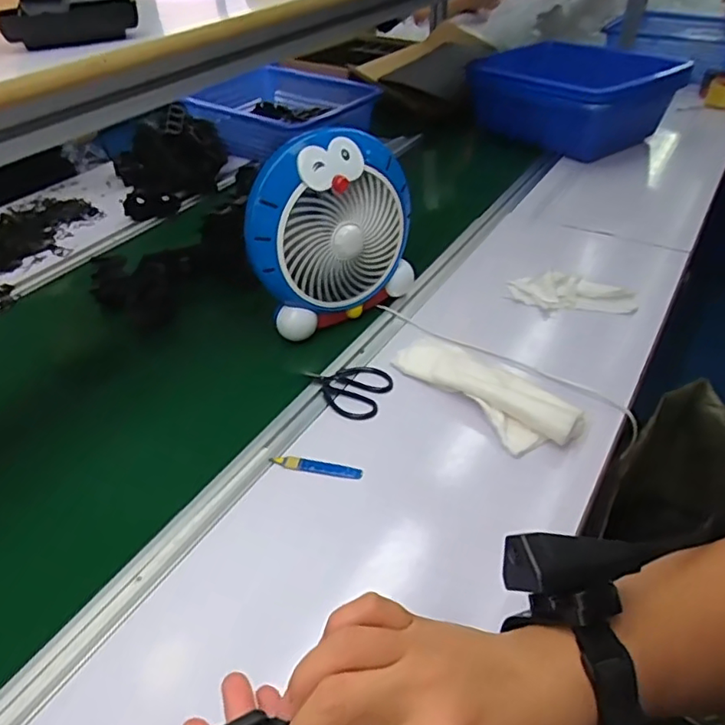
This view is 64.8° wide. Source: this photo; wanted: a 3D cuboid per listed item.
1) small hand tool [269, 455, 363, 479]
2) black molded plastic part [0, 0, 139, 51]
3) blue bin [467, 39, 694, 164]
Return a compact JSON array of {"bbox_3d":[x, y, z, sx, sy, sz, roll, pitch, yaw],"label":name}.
[{"bbox_3d":[-0.050,0.110,0.608,0.099,0.004,0.014,6,42,10],"label":"small hand tool"},{"bbox_3d":[-0.249,-0.294,0.487,0.107,0.039,0.024,-16,43,-14],"label":"black molded plastic part"},{"bbox_3d":[0.493,-0.605,1.296,0.379,0.161,0.356,-23,45,-22],"label":"blue bin"}]

